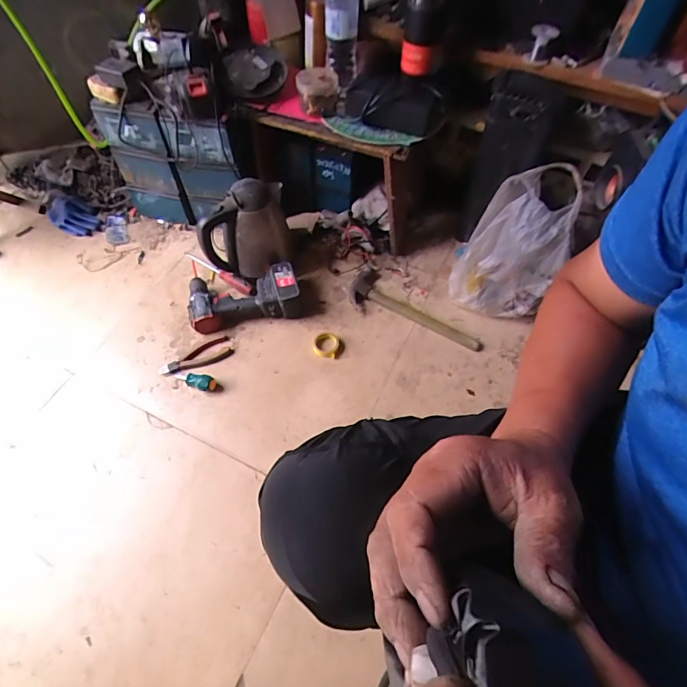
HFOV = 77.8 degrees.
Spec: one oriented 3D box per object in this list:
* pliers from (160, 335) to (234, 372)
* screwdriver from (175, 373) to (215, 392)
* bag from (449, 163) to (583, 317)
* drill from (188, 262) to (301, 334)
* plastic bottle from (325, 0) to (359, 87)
[{"bbox_3d":[-0.312,0.033,0.905,0.151,0.017,0.053,-27,61,-15],"label":"pliers"},{"bbox_3d":[-0.305,0.073,0.871,0.095,0.027,0.031,19,60,12],"label":"screwdriver"},{"bbox_3d":[0.345,-0.196,0.894,0.199,0.294,0.137,6,58,5],"label":"bag"},{"bbox_3d":[-0.219,-0.106,0.954,0.239,0.070,0.143,-12,58,-6],"label":"drill"},{"bbox_3d":[-0.003,-0.658,0.891,0.068,0.201,0.081,0,24,1],"label":"plastic bottle"}]

